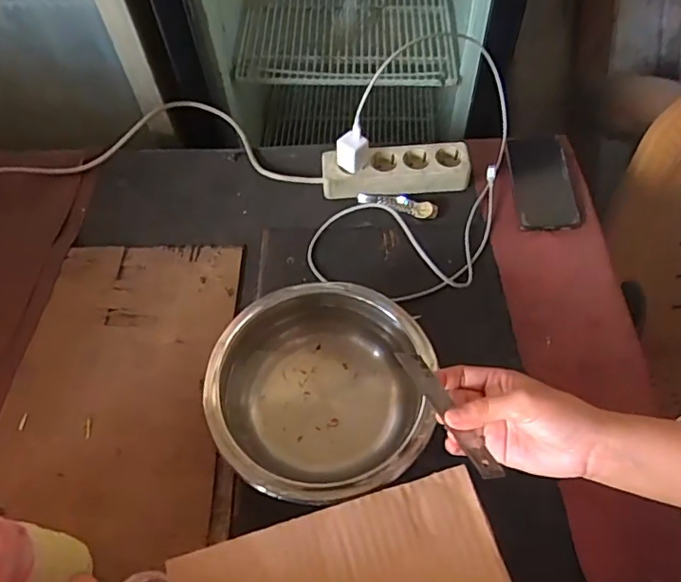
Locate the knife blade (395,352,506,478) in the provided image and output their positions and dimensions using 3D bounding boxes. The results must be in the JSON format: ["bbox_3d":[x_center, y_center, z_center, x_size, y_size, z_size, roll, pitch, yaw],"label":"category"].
[{"bbox_3d":[0.075,0.083,0.371,0.016,0.004,0.103,-34,84,-7],"label":"knife blade"}]

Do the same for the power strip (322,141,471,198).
[{"bbox_3d":[0.078,-0.165,0.758,0.203,0.042,0.060,-4,57,-2],"label":"power strip"}]

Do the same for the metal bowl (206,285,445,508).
[{"bbox_3d":[-0.019,0.102,0.560,0.220,0.070,0.209,0,57,0],"label":"metal bowl"}]

